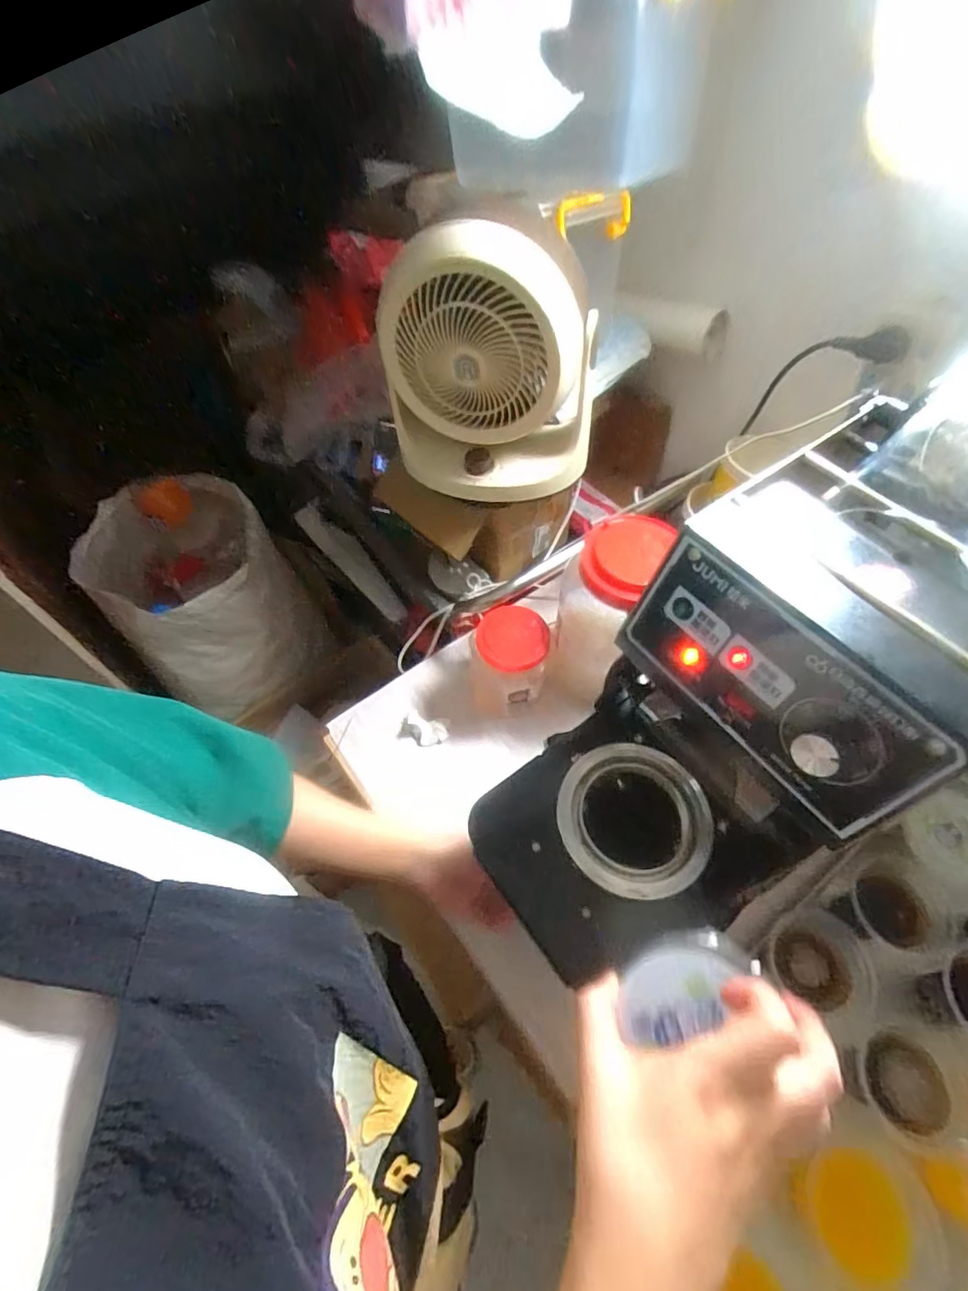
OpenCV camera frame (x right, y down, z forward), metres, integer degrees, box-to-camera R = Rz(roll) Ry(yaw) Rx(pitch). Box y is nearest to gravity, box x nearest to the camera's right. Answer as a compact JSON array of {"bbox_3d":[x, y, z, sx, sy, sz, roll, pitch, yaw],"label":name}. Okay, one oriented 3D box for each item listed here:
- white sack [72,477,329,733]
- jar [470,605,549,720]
[{"bbox_3d":[-0.546,-0.097,1.092,0.314,0.297,0.374,-32,63,-18],"label":"white sack"},{"bbox_3d":[0.031,0.018,0.714,0.101,0.113,0.110,-7,58,-4],"label":"jar"}]

